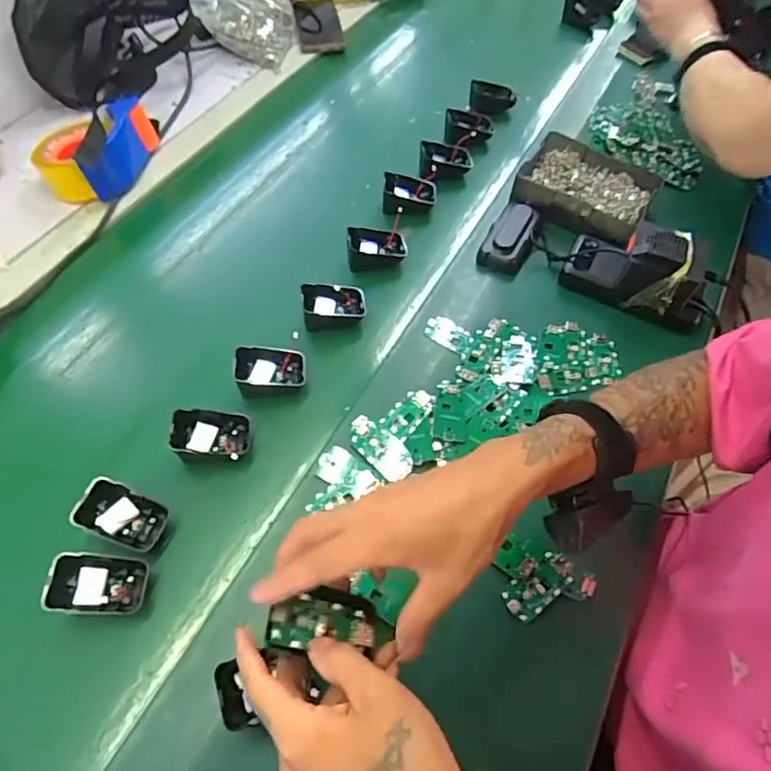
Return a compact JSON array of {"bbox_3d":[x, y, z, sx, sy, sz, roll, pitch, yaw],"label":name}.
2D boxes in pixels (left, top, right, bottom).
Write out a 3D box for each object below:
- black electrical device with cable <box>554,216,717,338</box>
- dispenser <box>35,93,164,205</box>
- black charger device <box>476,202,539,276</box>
[{"bbox_3d":[0.281,-0.132,0.628,0.152,0.078,0.071,27,60,16],"label":"black electrical device with cable"},{"bbox_3d":[-0.378,-0.310,0.745,0.108,0.073,0.156,12,57,6],"label":"dispenser"},{"bbox_3d":[0.151,-0.178,0.683,0.053,0.029,0.097,23,58,13],"label":"black charger device"}]

